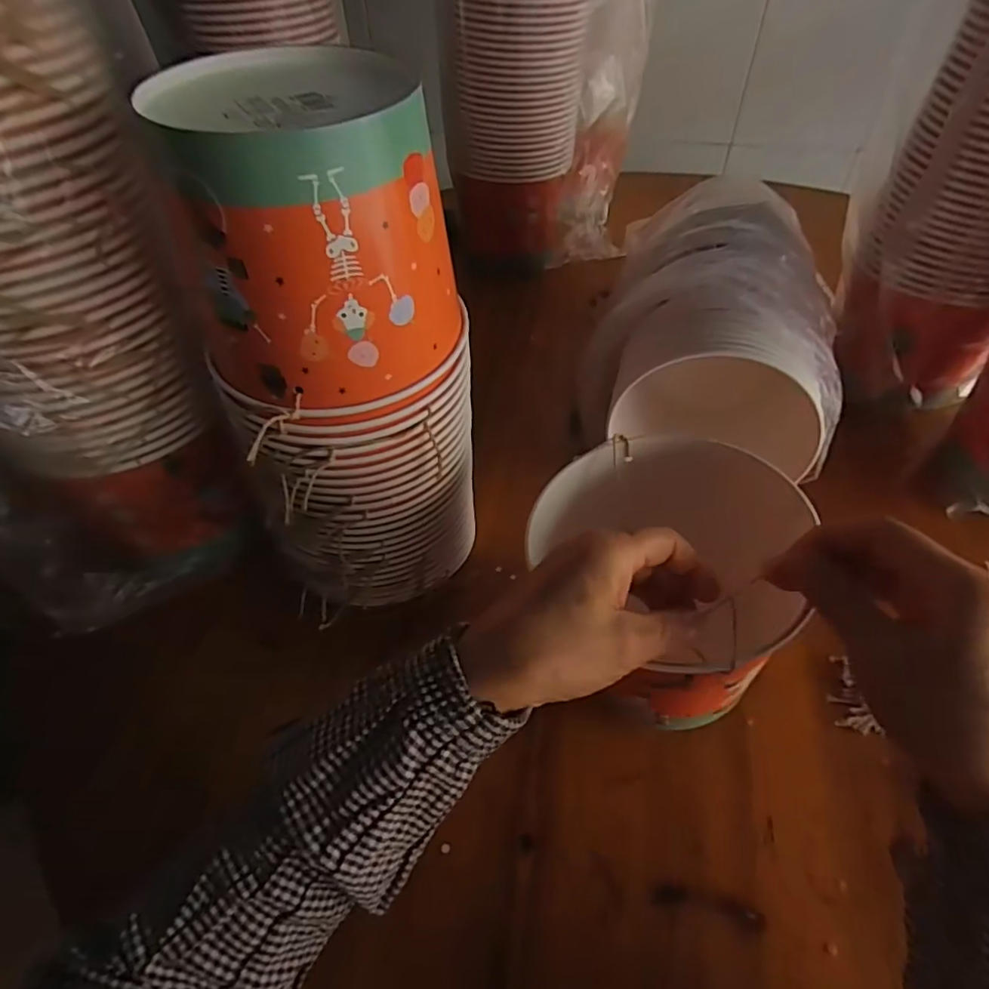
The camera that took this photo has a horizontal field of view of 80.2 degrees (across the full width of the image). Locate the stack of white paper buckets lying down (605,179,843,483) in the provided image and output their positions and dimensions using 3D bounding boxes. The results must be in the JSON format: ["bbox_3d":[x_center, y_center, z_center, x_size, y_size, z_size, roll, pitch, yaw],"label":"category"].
[{"bbox_3d":[0.215,-0.156,0.577,0.201,0.181,0.283,11,49,11],"label":"stack of white paper buckets lying down"}]

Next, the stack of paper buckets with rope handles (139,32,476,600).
[{"bbox_3d":[-0.085,-0.073,0.375,0.132,0.312,0.126,-4,48,-2],"label":"stack of paper buckets with rope handles"}]

